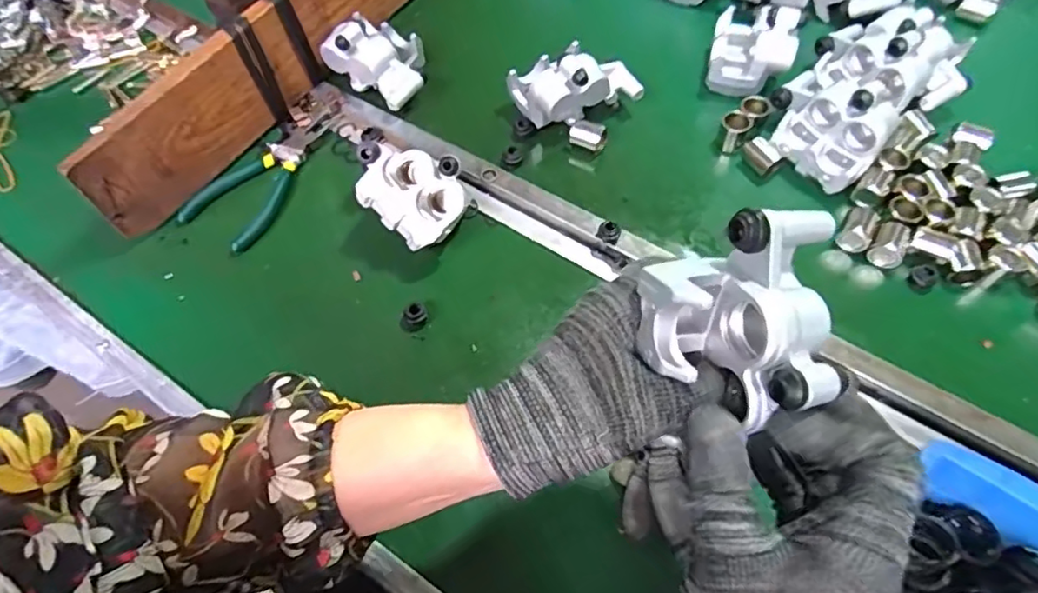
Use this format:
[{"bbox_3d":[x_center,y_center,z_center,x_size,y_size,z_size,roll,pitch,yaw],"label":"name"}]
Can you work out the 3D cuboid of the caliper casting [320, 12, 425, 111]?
[{"bbox_3d":[-0.128,-0.223,0.551,0.096,0.066,0.073,32,67,18],"label":"caliper casting"}]

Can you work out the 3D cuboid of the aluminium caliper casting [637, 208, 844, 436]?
[{"bbox_3d":[0.093,0.010,0.255,0.081,0.052,0.086,-4,89,6],"label":"aluminium caliper casting"}]

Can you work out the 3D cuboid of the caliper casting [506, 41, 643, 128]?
[{"bbox_3d":[0.050,-0.182,0.521,0.114,0.070,0.049,-3,61,1],"label":"caliper casting"}]

